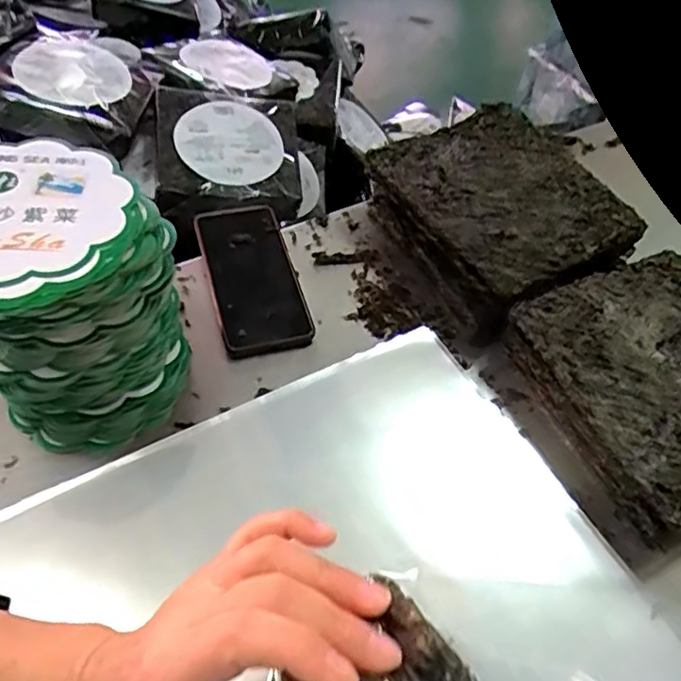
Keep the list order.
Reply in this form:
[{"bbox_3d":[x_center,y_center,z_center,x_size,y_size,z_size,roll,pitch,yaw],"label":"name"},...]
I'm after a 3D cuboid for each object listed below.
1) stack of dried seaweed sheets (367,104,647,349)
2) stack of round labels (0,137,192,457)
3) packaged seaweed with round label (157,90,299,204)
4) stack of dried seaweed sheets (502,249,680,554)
[{"bbox_3d":[0.152,-0.117,0.627,0.192,0.077,0.208,-22,57,-21],"label":"stack of dried seaweed sheets"},{"bbox_3d":[-0.195,-0.026,0.467,0.154,0.164,0.146,38,58,22],"label":"stack of round labels"},{"bbox_3d":[-0.159,-0.285,0.938,0.199,0.068,0.209,-5,53,-10],"label":"packaged seaweed with round label"},{"bbox_3d":[0.260,0.042,0.523,0.188,0.060,0.216,-15,55,-17],"label":"stack of dried seaweed sheets"}]

